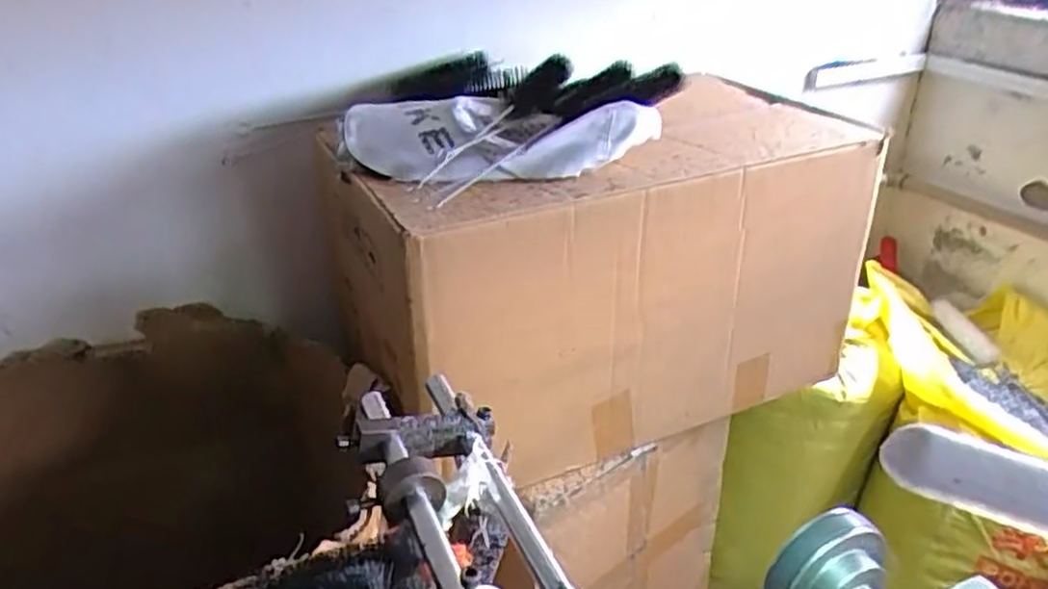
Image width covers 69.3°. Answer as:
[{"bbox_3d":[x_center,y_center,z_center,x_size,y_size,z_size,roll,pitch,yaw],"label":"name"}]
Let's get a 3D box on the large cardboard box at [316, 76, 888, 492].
[{"bbox_3d":[0.089,-0.030,0.832,0.539,0.291,0.265,-13,31,-20],"label":"large cardboard box"}]

